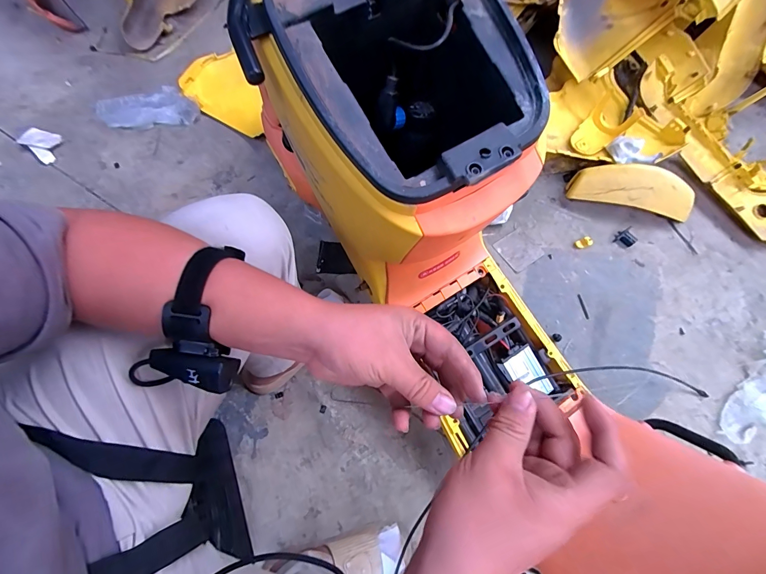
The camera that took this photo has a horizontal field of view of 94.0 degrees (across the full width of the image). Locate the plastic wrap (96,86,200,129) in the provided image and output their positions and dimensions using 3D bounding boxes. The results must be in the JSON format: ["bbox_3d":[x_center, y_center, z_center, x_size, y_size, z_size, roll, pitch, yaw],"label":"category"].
[{"bbox_3d":[-0.680,-0.517,1.031,0.288,0.034,0.115,-7,70,-4],"label":"plastic wrap"}]

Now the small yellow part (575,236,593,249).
[{"bbox_3d":[0.530,-0.116,0.942,0.035,0.020,0.025,-21,73,-8],"label":"small yellow part"}]

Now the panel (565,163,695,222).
[{"bbox_3d":[0.656,-0.251,0.940,0.307,0.105,0.090,10,70,2],"label":"panel"}]

